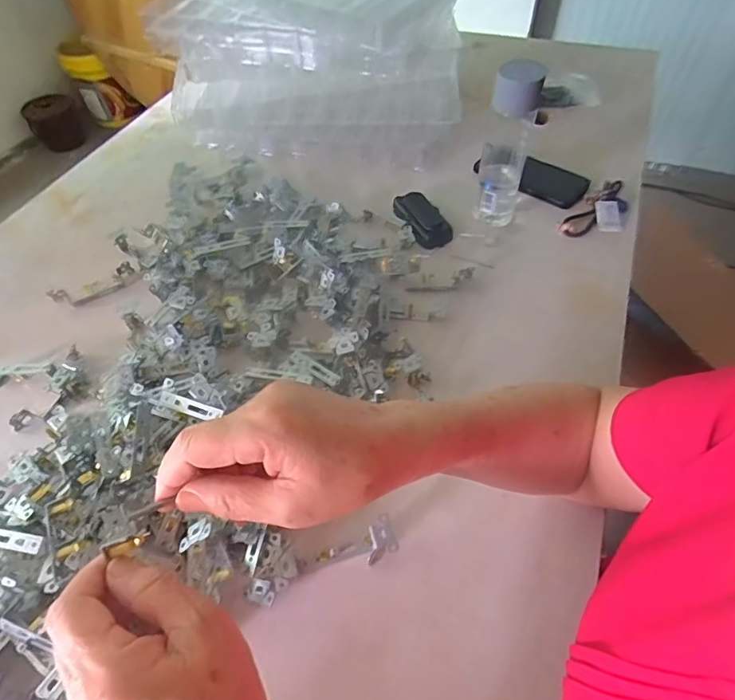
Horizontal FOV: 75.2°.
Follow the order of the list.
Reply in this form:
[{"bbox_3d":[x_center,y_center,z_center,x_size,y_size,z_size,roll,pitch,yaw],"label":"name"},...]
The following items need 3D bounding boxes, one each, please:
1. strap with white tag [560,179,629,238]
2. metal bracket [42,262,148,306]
[{"bbox_3d":[0.335,-0.198,0.680,0.070,0.016,0.139,33,61,25],"label":"strap with white tag"},{"bbox_3d":[-0.351,-0.087,0.623,0.117,0.022,0.035,-28,56,-18],"label":"metal bracket"}]

